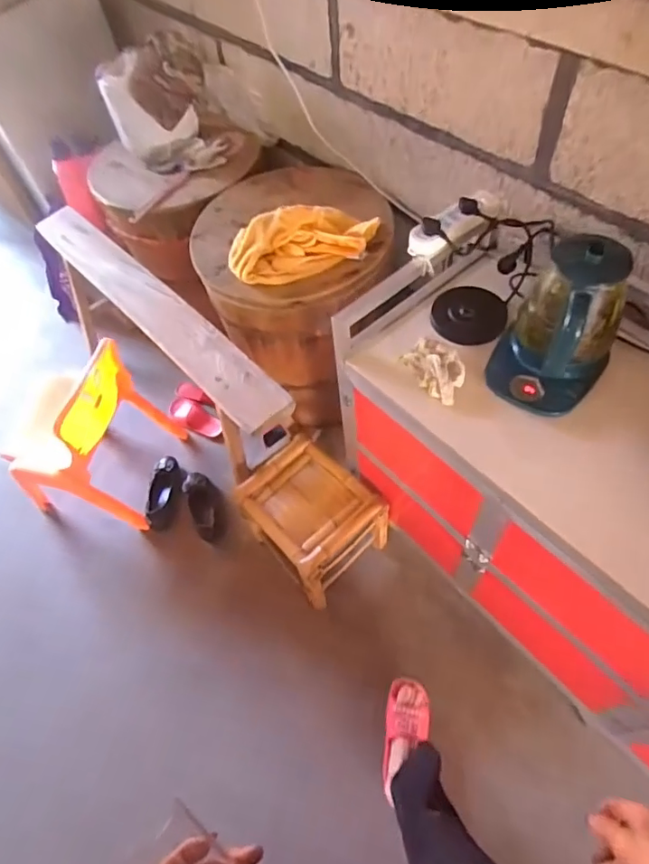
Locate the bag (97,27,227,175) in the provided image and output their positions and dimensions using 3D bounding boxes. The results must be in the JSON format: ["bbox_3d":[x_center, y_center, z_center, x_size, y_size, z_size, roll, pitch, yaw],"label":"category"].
[{"bbox_3d":[-0.434,-0.885,1.420,0.261,0.282,0.177,-28,59,-12],"label":"bag"}]

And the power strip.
[{"bbox_3d":[0.250,-0.395,0.982,0.212,0.050,0.061,-31,60,-14],"label":"power strip"}]

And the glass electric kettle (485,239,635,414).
[{"bbox_3d":[0.383,-0.171,0.829,0.155,0.250,0.178,35,67,24],"label":"glass electric kettle"}]

